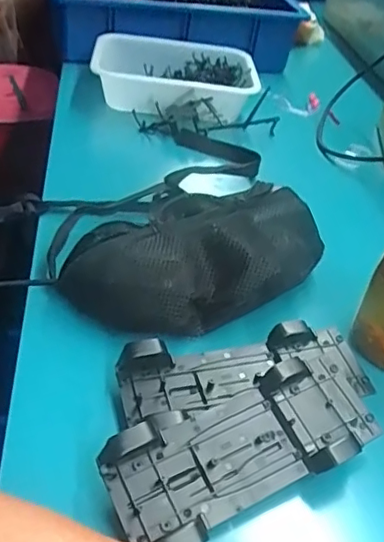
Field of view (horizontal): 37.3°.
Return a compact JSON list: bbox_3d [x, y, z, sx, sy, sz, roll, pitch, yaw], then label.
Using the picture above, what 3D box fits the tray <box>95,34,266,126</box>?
[{"bbox_3d":[-0.023,-0.292,0.855,0.245,0.081,0.142,-3,39,-12],"label":"tray"}]

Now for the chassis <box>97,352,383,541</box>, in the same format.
[{"bbox_3d":[0.047,0.113,0.388,0.210,0.034,0.079,-17,44,-27],"label":"chassis"}]

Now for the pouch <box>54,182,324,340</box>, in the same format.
[{"bbox_3d":[0.024,-0.012,0.538,0.275,0.062,0.129,-20,45,-30],"label":"pouch"}]

